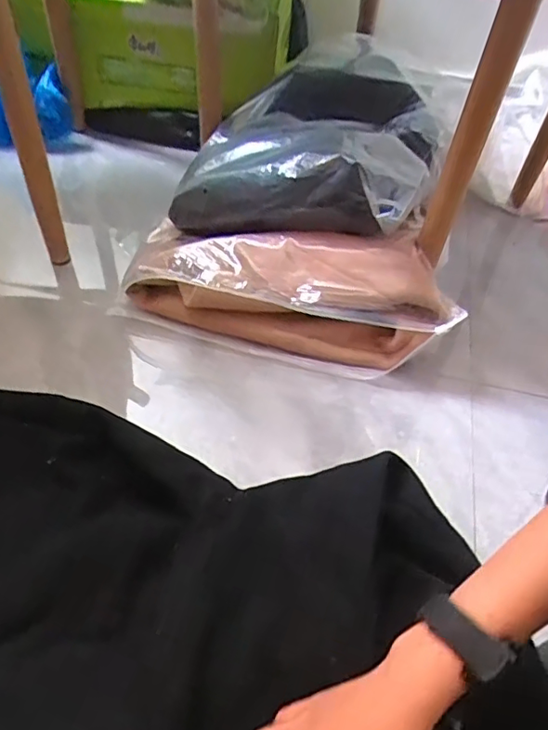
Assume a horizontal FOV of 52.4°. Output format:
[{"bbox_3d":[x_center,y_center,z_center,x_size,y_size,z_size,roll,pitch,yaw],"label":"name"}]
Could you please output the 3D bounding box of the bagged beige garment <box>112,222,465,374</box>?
[{"bbox_3d":[0.010,-0.092,0.641,0.367,0.112,0.138,13,52,6],"label":"bagged beige garment"}]

